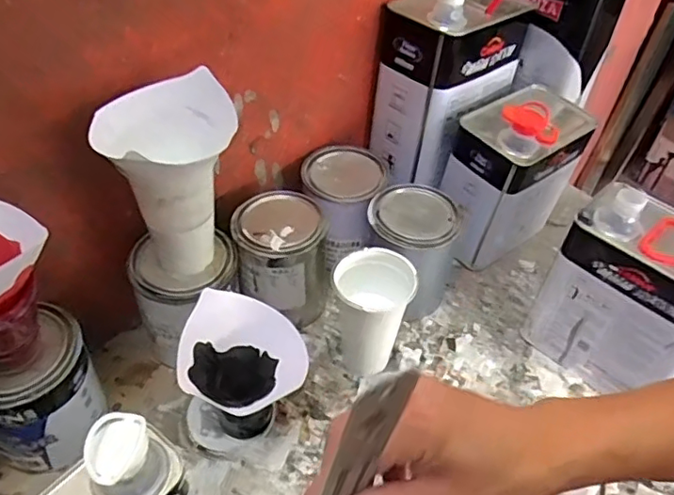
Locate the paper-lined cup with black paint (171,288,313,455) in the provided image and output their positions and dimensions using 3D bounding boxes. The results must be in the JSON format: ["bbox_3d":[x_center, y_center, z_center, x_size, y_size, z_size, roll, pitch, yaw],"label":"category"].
[{"bbox_3d":[-0.092,0.129,0.566,0.119,0.128,0.109,11,45,4],"label":"paper-lined cup with black paint"}]

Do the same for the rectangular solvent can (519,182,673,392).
[{"bbox_3d":[0.323,0.053,0.621,0.166,0.208,0.112,36,52,26],"label":"rectangular solvent can"}]

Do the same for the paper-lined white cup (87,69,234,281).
[{"bbox_3d":[-0.148,-0.053,0.525,0.113,0.169,0.088,-11,48,-17],"label":"paper-lined white cup"}]

